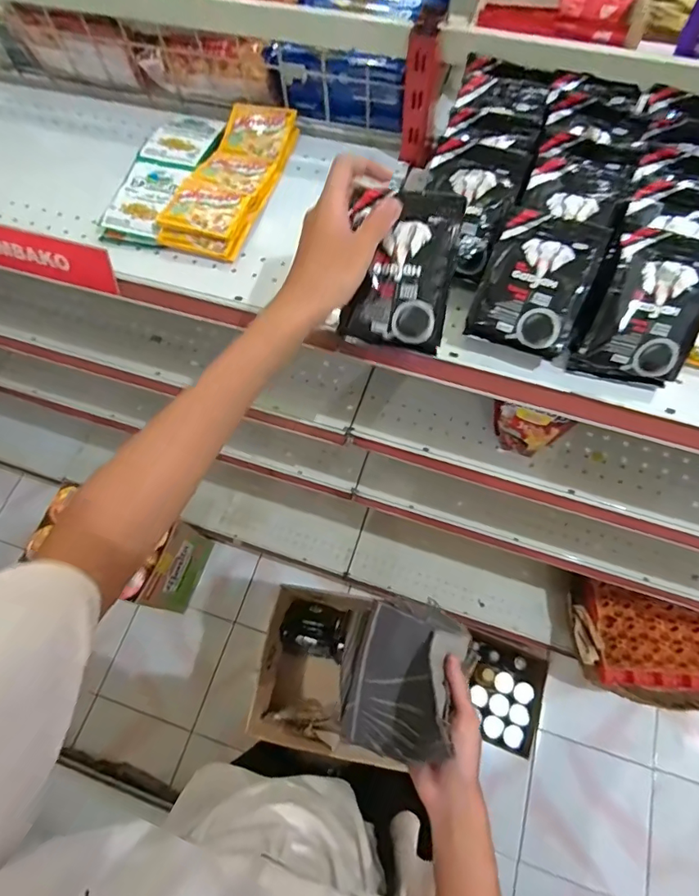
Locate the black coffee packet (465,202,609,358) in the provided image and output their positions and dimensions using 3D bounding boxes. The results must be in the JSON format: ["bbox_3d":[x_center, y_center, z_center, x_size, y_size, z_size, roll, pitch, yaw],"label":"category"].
[{"bbox_3d":[0.175,-0.157,0.448,0.092,0.020,0.127,22,91,16],"label":"black coffee packet"}]

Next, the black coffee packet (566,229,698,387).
[{"bbox_3d":[0.269,-0.123,0.433,0.087,0.030,0.127,17,107,7],"label":"black coffee packet"}]

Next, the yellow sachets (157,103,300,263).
[{"bbox_3d":[-0.140,-0.336,0.584,0.094,0.034,0.246,16,68,9],"label":"yellow sachets"}]

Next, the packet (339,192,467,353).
[{"bbox_3d":[0.043,-0.147,0.404,0.084,0.017,0.122,11,109,5],"label":"packet"}]

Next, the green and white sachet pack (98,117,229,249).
[{"bbox_3d":[-0.231,-0.346,0.599,0.090,0.025,0.222,14,68,9],"label":"green and white sachet pack"}]

